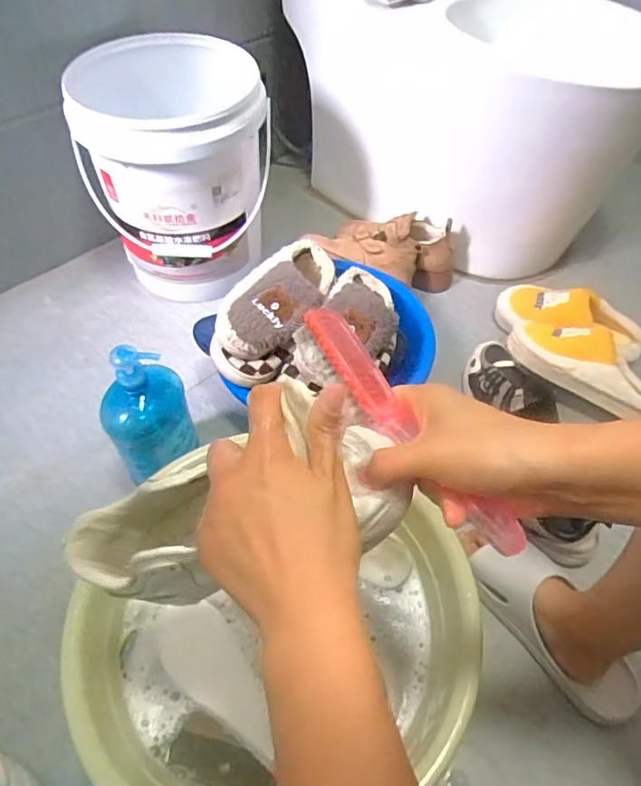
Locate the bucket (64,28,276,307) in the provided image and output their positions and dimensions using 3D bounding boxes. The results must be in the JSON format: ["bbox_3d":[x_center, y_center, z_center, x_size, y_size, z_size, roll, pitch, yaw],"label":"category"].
[{"bbox_3d":[-0.227,-0.364,0.920,0.262,0.339,0.249,1,54,-1],"label":"bucket"}]

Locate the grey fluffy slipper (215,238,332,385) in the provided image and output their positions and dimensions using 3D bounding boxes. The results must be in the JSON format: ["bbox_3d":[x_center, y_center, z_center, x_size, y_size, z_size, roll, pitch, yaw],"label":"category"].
[{"bbox_3d":[-0.063,-0.134,0.802,0.119,0.078,0.258,24,55,16],"label":"grey fluffy slipper"}]

